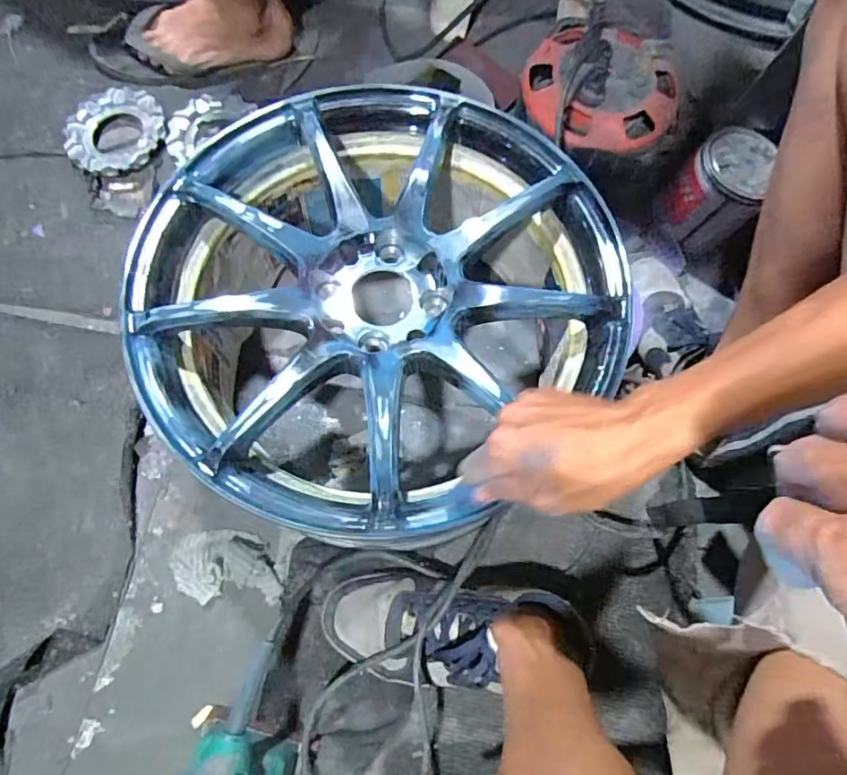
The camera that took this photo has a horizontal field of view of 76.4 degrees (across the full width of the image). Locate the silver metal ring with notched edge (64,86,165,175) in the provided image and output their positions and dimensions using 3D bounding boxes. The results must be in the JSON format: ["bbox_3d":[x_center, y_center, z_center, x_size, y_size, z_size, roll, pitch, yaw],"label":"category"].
[{"bbox_3d":[-0.431,-0.358,0.750,0.136,0.026,0.123,-25,76,-9],"label":"silver metal ring with notched edge"}]

